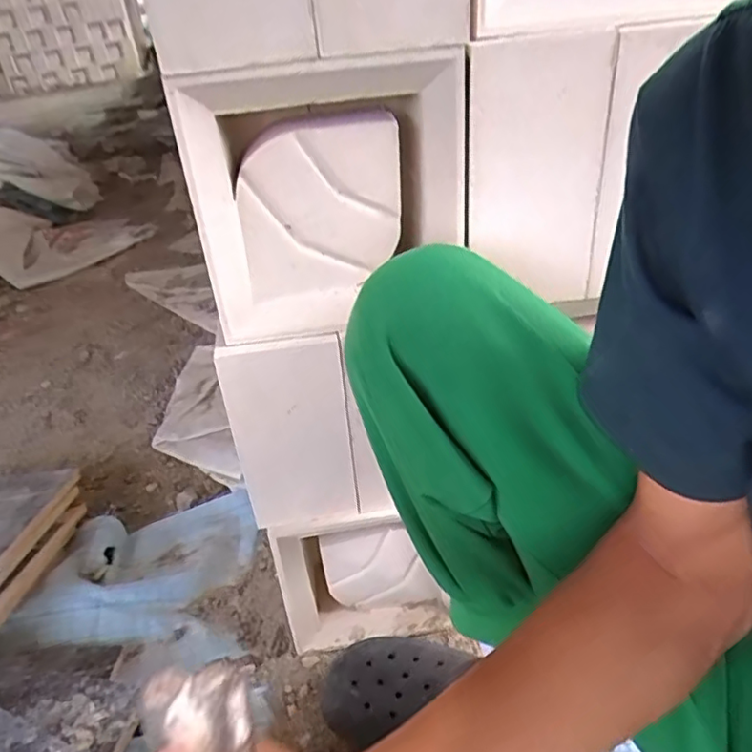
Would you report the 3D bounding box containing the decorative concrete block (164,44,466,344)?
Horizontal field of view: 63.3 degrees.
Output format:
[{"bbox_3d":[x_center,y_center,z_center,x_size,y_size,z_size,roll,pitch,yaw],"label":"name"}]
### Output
[{"bbox_3d":[-0.043,-0.147,0.498,0.208,0.193,0.104,-14,31,-10],"label":"decorative concrete block"}]

